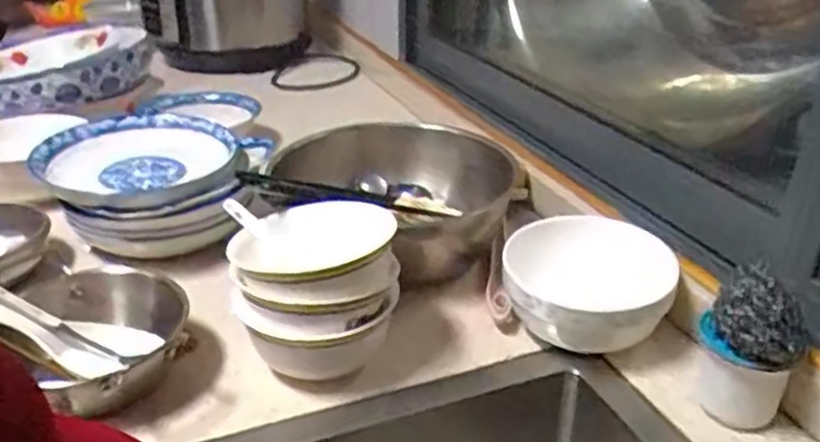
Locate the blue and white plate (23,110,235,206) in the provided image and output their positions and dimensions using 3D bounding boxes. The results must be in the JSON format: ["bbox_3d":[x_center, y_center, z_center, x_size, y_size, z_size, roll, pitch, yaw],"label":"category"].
[{"bbox_3d":[-0.266,-0.057,0.675,0.178,0.046,0.172,-1,27,1],"label":"blue and white plate"}]

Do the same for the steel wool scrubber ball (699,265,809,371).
[{"bbox_3d":[0.216,0.057,0.435,0.058,0.050,0.054,0,28,0],"label":"steel wool scrubber ball"}]

